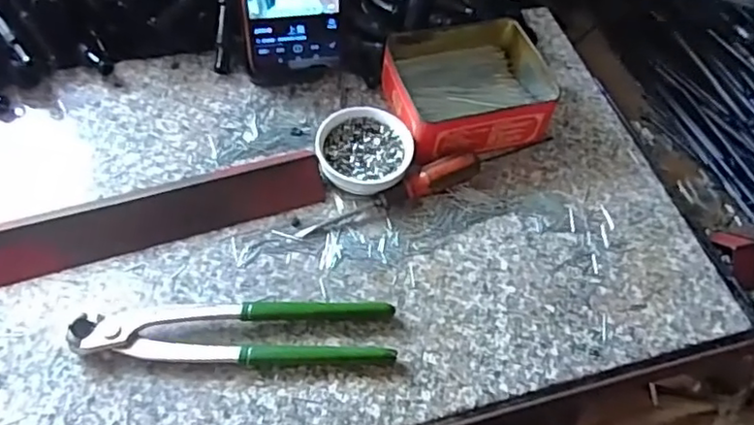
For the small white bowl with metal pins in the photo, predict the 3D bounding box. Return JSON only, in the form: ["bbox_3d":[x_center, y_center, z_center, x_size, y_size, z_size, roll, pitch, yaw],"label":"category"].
[{"bbox_3d":[-0.009,-0.047,0.478,0.069,0.027,0.074,2,57,-4],"label":"small white bowl with metal pins"}]

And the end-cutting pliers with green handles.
[{"bbox_3d":[-0.088,0.075,0.396,0.194,0.021,0.040,1,57,-5],"label":"end-cutting pliers with green handles"}]

